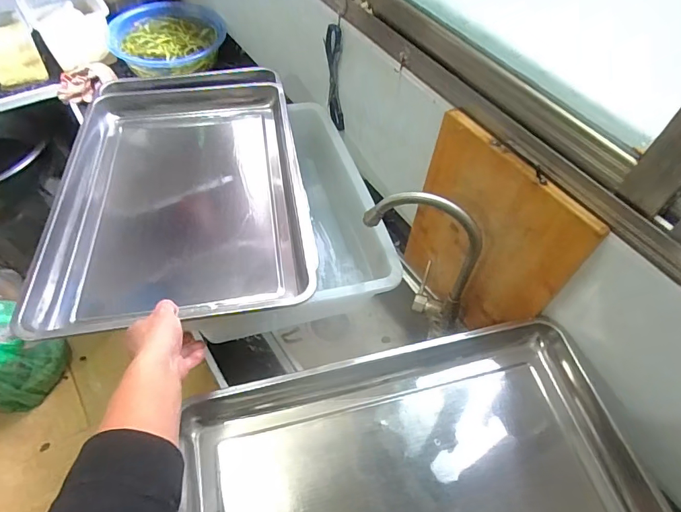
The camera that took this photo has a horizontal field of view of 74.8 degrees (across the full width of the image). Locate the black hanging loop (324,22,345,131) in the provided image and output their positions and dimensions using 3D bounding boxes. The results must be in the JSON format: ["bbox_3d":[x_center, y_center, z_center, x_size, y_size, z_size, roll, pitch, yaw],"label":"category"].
[{"bbox_3d":[-0.009,-0.344,0.866,0.016,0.202,0.056,-30,62,-23],"label":"black hanging loop"}]

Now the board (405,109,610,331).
[{"bbox_3d":[0.229,-0.016,0.733,0.032,0.359,0.267,-28,61,-21],"label":"board"}]

